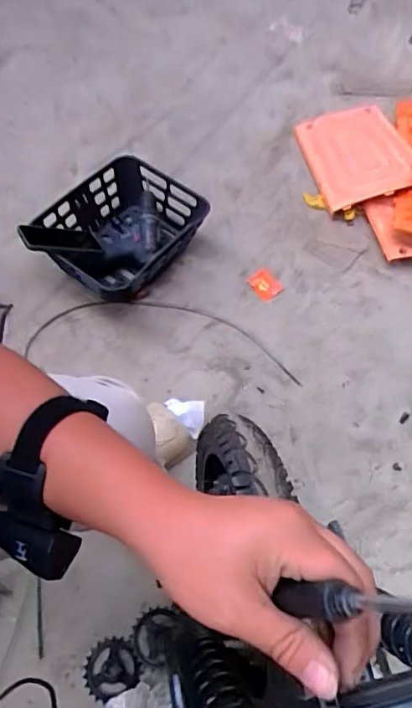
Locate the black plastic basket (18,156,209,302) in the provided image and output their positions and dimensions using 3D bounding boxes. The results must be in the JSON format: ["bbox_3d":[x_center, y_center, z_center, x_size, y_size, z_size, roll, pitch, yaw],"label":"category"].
[{"bbox_3d":[-0.187,-0.257,1.116,0.264,0.119,0.335,36,65,16],"label":"black plastic basket"}]

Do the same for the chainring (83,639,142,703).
[{"bbox_3d":[-0.137,0.457,0.763,0.080,0.010,0.073,1,61,-2],"label":"chainring"}]

